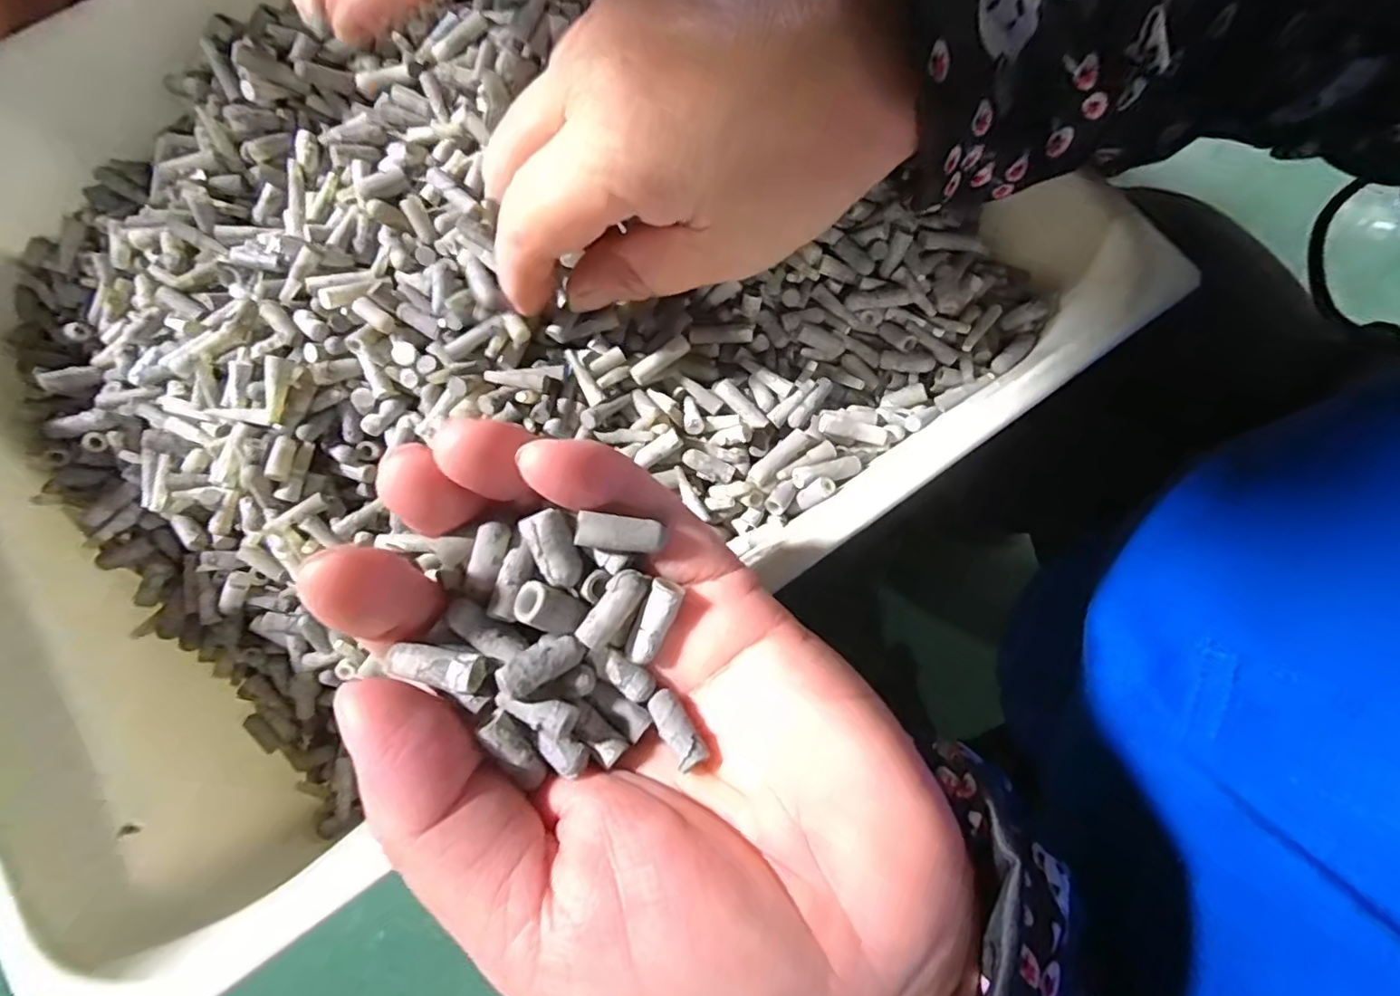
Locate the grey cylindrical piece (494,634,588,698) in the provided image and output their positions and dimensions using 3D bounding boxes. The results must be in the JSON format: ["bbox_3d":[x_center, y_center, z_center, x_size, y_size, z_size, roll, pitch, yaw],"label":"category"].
[{"bbox_3d":[-0.029,0.030,0.110,0.016,0.004,0.007,-24,79,-33],"label":"grey cylindrical piece"}]

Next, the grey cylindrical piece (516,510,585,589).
[{"bbox_3d":[-0.028,0.010,0.114,0.008,0.005,0.014,-25,80,-6],"label":"grey cylindrical piece"}]

